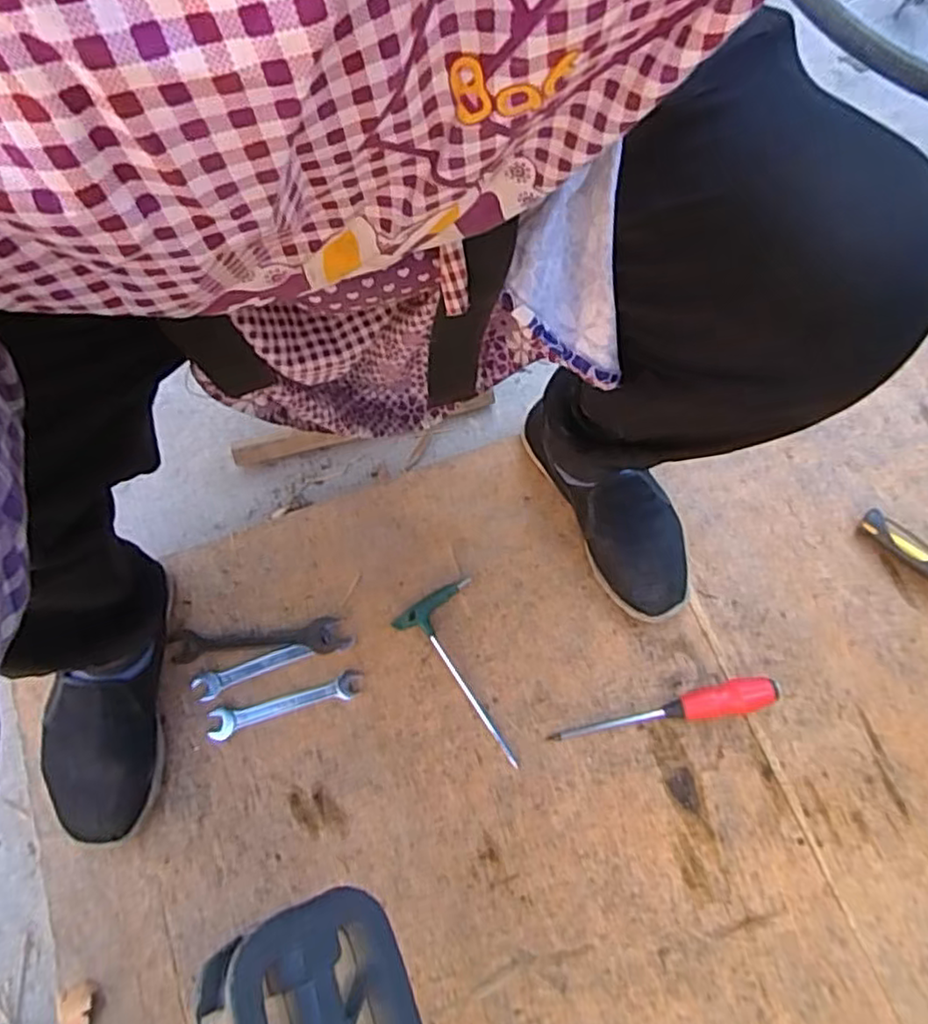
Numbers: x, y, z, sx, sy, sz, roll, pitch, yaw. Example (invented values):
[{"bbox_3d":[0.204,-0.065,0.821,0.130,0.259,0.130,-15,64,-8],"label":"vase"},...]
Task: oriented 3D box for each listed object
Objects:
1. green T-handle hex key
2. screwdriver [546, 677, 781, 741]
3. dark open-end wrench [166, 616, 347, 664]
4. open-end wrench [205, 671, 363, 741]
[{"bbox_3d":[0.017,0.152,0.666,0.086,0.009,0.180,-38,76,-12],"label":"green T-handle hex key"},{"bbox_3d":[0.194,0.191,0.649,0.216,0.027,0.030,-9,72,-4],"label":"screwdriver"},{"bbox_3d":[-0.206,0.128,0.667,0.168,0.007,0.034,-5,71,-3],"label":"dark open-end wrench"},{"bbox_3d":[-0.173,0.186,0.650,0.146,0.006,0.026,-16,72,-6],"label":"open-end wrench"}]

